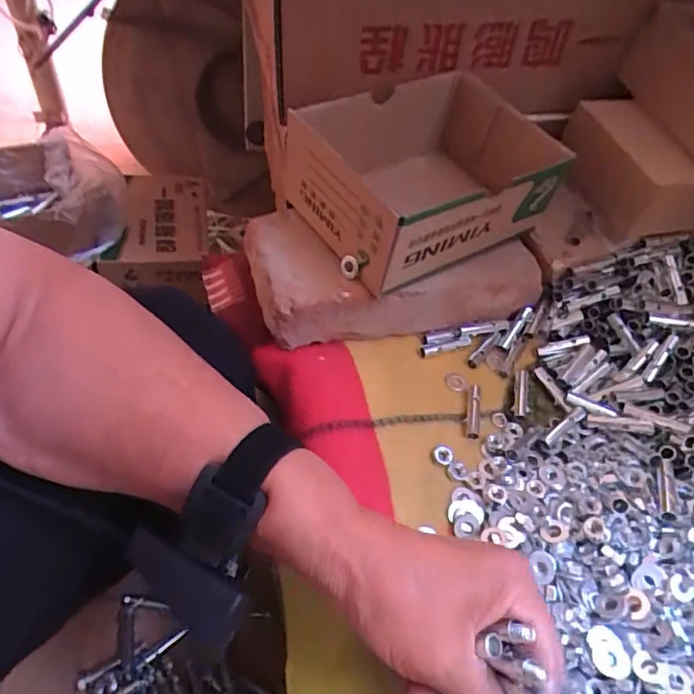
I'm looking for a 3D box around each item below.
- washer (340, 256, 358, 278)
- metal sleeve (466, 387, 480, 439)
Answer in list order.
[{"bbox_3d":[0.001,-0.059,0.408,0.016,0.016,0.005,51,44,9],"label":"washer"},{"bbox_3d":[0.094,0.047,0.420,0.010,0.007,0.047,11,50,2],"label":"metal sleeve"}]

